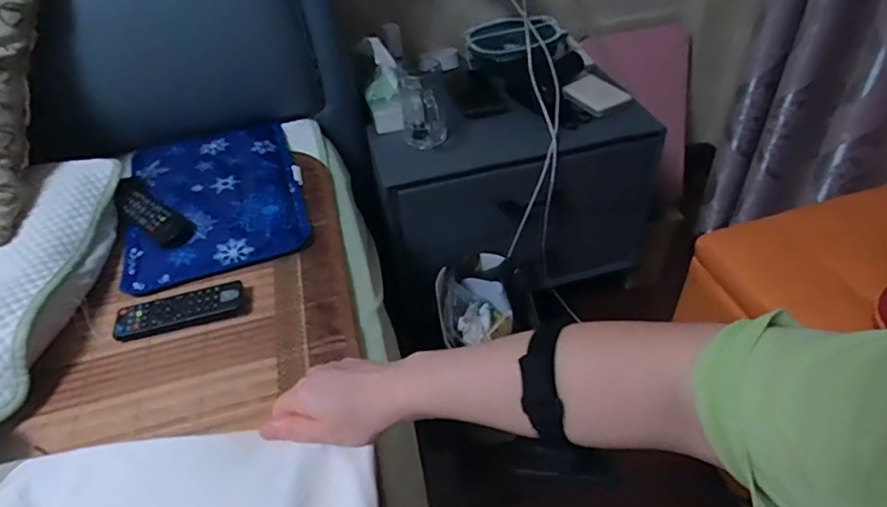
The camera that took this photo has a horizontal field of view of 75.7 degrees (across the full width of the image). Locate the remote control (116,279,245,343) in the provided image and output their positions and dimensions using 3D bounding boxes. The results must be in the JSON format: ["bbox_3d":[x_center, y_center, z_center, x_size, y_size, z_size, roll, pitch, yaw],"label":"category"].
[{"bbox_3d":[-0.314,0.068,0.681,0.146,0.020,0.043,-13,43,-6],"label":"remote control"}]

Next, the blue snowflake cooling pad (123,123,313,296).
[{"bbox_3d":[-0.347,-0.097,0.860,0.245,0.024,0.349,-18,44,-11],"label":"blue snowflake cooling pad"}]

